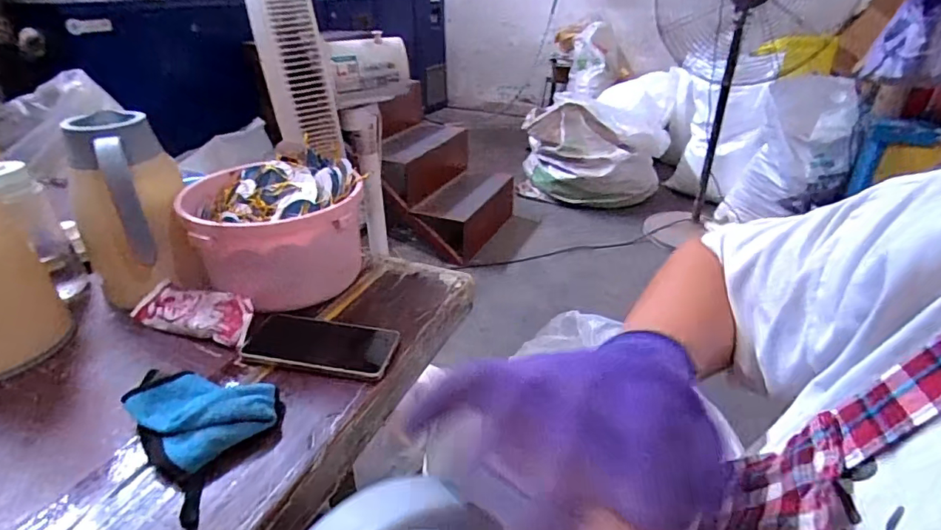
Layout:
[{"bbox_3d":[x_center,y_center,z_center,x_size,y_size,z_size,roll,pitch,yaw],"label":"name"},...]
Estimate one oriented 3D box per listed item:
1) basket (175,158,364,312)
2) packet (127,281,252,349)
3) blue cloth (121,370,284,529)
[{"bbox_3d":[-0.258,-0.056,0.668,0.214,0.134,0.217,-20,37,-30],"label":"basket"},{"bbox_3d":[-0.334,0.052,0.607,0.177,0.035,0.067,11,33,17],"label":"packet"},{"bbox_3d":[-0.244,0.134,0.466,0.178,0.035,0.112,27,40,37],"label":"blue cloth"}]

